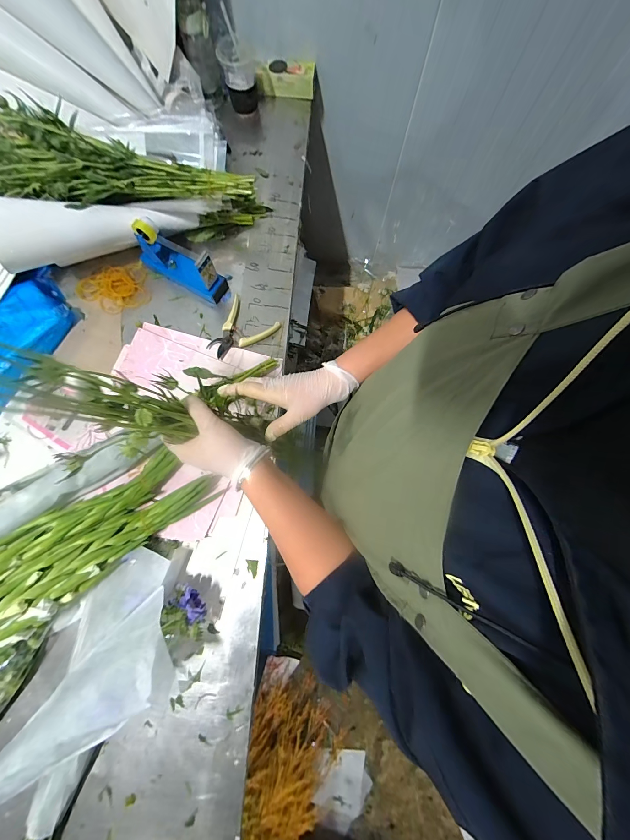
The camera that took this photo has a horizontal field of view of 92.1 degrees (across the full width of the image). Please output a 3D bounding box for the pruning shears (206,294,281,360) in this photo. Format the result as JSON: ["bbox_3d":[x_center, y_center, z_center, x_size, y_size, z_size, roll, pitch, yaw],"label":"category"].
[{"bbox_3d":[-0.177,-0.204,0.700,0.129,0.018,0.144,38,81,7],"label":"pruning shears"}]

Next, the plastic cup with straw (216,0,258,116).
[{"bbox_3d":[-0.183,-0.836,0.722,0.082,0.167,0.081,-8,79,-2],"label":"plastic cup with straw"}]

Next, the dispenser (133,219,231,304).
[{"bbox_3d":[-0.300,-0.357,0.666,0.197,0.124,0.071,27,80,5],"label":"dispenser"}]

